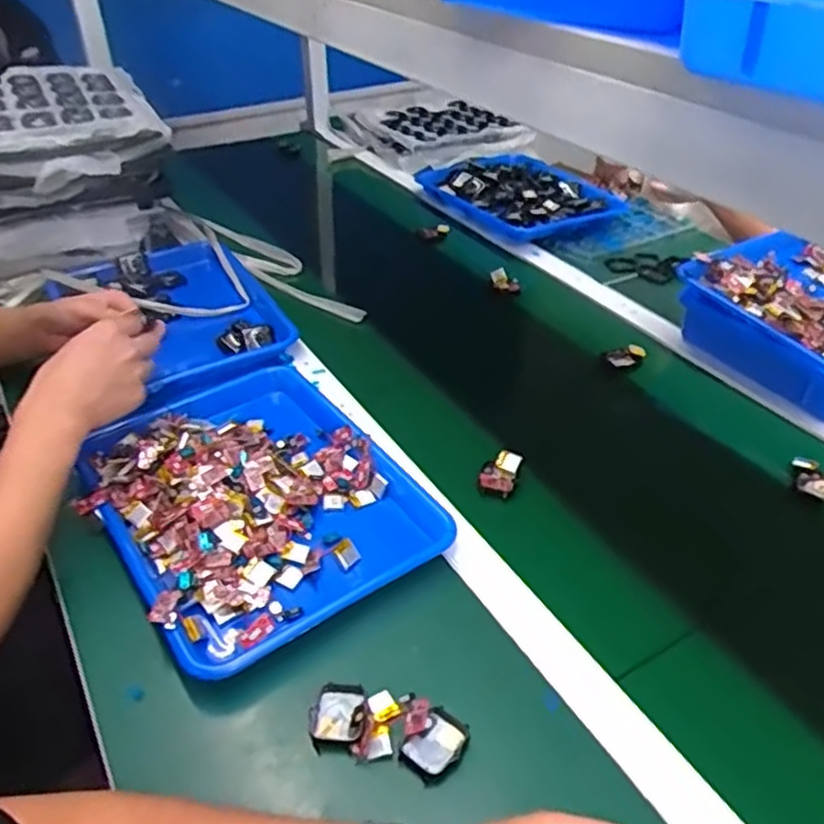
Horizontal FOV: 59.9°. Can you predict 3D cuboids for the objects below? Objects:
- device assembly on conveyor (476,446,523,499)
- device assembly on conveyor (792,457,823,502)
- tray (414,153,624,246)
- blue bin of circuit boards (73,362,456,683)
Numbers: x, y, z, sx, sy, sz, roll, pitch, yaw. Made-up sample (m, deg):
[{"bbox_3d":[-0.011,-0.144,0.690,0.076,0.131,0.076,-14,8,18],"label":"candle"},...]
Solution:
[{"bbox_3d":[0.087,0.060,0.707,0.033,0.024,0.053,18,41,22],"label":"device assembly on conveyor"},{"bbox_3d":[0.397,0.067,0.707,0.043,0.022,0.034,23,44,27],"label":"device assembly on conveyor"},{"bbox_3d":[0.184,-0.392,1.278,0.235,0.044,0.349,-23,43,-26],"label":"tray"},{"bbox_3d":[-0.151,0.072,0.677,0.260,0.049,0.343,-24,43,-27],"label":"blue bin of circuit boards"}]

